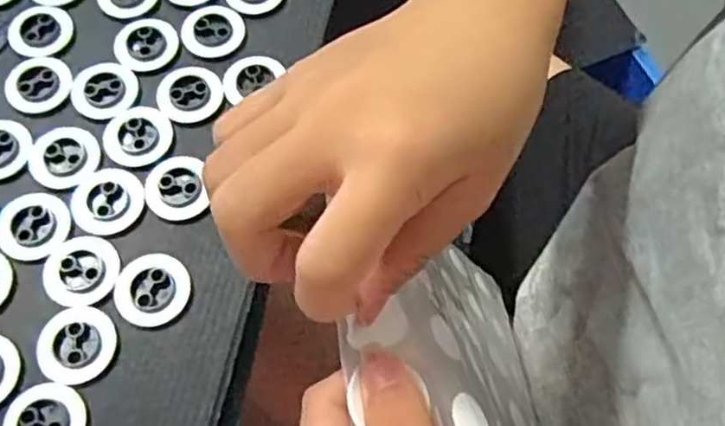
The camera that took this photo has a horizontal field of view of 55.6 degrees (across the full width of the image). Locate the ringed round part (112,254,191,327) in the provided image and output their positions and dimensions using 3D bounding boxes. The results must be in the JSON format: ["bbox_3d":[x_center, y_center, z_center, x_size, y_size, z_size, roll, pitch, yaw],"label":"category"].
[{"bbox_3d":[-0.081,0.029,0.263,0.028,0.004,0.028,0,65,0],"label":"ringed round part"}]

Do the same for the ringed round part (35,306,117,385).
[{"bbox_3d":[-0.106,0.048,0.253,0.028,0.004,0.028,0,65,0],"label":"ringed round part"}]

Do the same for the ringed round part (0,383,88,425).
[{"bbox_3d":[-0.113,0.074,0.242,0.028,0.004,0.027,0,65,0],"label":"ringed round part"}]

